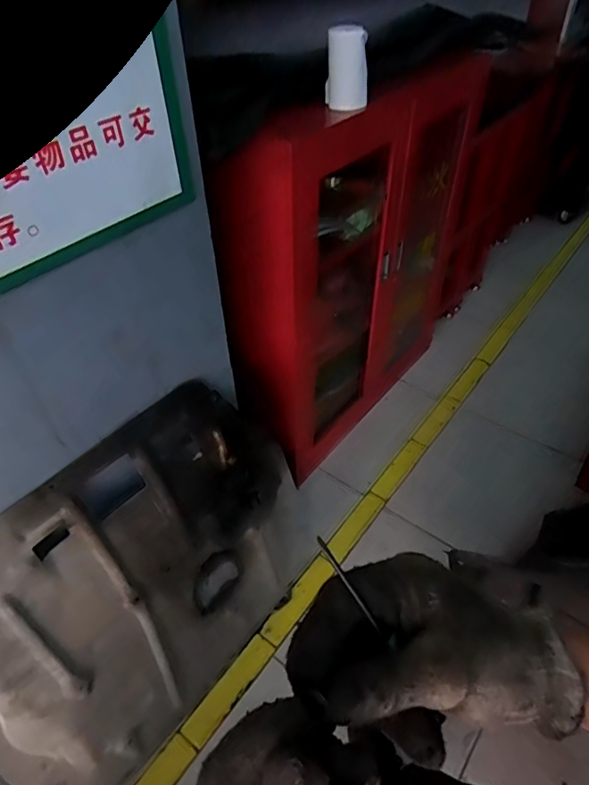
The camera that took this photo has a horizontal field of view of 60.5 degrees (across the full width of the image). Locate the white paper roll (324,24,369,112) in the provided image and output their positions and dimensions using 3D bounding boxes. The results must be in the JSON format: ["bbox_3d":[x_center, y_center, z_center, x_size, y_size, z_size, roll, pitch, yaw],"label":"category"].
[{"bbox_3d":[0.111,-0.686,1.065,0.082,0.155,0.075,-3,43,-1],"label":"white paper roll"}]

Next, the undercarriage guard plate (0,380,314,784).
[{"bbox_3d":[-0.293,0.441,1.137,0.080,0.831,0.804,17,45,39],"label":"undercarriage guard plate"}]

